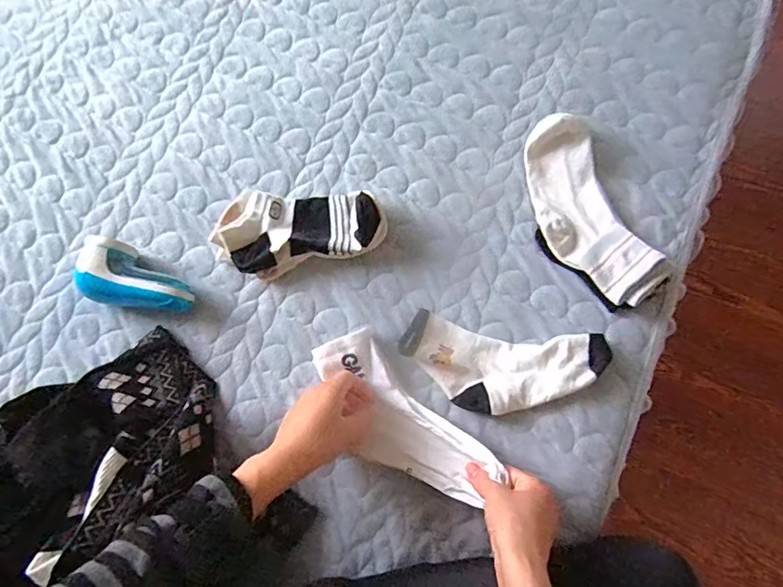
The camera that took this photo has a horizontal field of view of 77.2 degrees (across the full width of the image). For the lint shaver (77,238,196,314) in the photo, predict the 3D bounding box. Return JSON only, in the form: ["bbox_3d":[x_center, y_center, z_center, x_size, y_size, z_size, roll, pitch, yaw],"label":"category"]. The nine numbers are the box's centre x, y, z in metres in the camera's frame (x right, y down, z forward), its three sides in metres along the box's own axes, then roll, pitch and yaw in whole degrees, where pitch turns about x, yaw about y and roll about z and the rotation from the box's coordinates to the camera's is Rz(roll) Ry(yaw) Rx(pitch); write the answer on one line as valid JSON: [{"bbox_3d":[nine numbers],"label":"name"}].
[{"bbox_3d":[-0.294,-0.011,0.553,0.130,0.055,0.069,28,77,9],"label":"lint shaver"}]

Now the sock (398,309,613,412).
[{"bbox_3d":[0.115,0.080,0.525,0.206,0.035,0.094,10,75,4],"label":"sock"}]

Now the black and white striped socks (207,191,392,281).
[{"bbox_3d":[-0.107,-0.069,0.573,0.190,0.044,0.099,5,75,3],"label":"black and white striped socks"}]

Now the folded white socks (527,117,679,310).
[{"bbox_3d":[0.216,-0.091,0.563,0.097,0.052,0.228,-23,75,-5],"label":"folded white socks"}]

